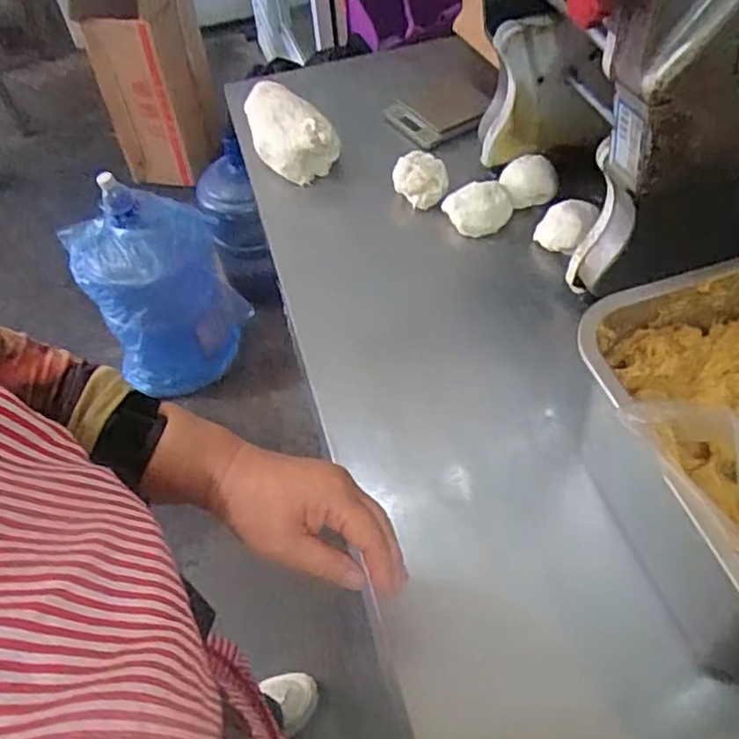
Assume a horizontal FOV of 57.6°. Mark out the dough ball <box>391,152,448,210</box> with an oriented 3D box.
[{"bbox_3d":[0.061,-0.228,0.805,0.063,0.035,0.072,-1,52,4],"label":"dough ball"}]

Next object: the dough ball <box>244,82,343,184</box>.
[{"bbox_3d":[-0.105,-0.311,0.873,0.089,0.058,0.161,-21,53,-11],"label":"dough ball"}]

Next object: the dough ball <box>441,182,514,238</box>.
[{"bbox_3d":[0.123,-0.187,0.768,0.076,0.039,0.058,3,53,7],"label":"dough ball"}]

